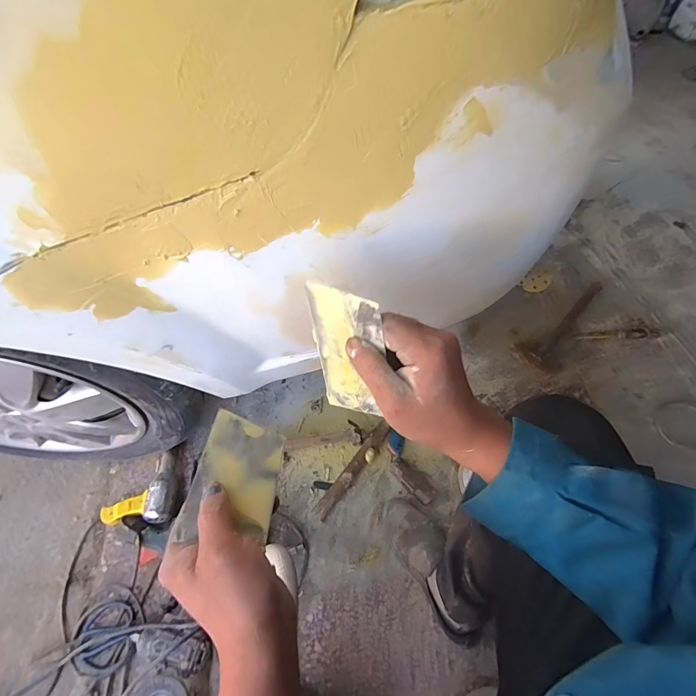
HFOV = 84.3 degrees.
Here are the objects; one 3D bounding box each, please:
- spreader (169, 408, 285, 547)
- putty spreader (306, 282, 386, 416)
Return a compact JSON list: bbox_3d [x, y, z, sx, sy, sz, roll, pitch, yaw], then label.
[{"bbox_3d":[-0.102,0.118,0.360,0.075,0.009,0.123,16,42,-10],"label":"spreader"},{"bbox_3d":[0.001,0.004,0.354,0.074,0.129,0.004,8,32,32],"label":"putty spreader"}]

